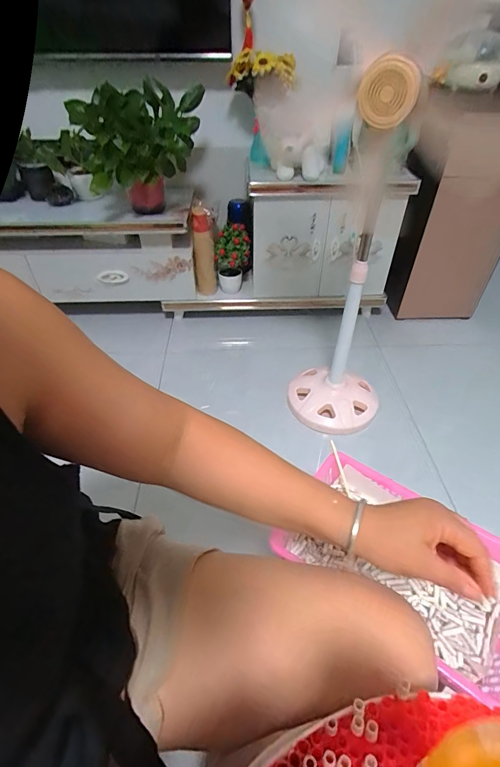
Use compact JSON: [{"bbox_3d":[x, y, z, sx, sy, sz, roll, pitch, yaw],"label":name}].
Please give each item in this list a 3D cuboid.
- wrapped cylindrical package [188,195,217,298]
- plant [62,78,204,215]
[{"bbox_3d":[-0.164,-0.469,1.348,0.078,0.329,0.088,-3,43,-4],"label":"wrapped cylindrical package"},{"bbox_3d":[-0.325,-0.678,1.119,0.383,0.300,0.313,-10,44,-11],"label":"plant"}]

